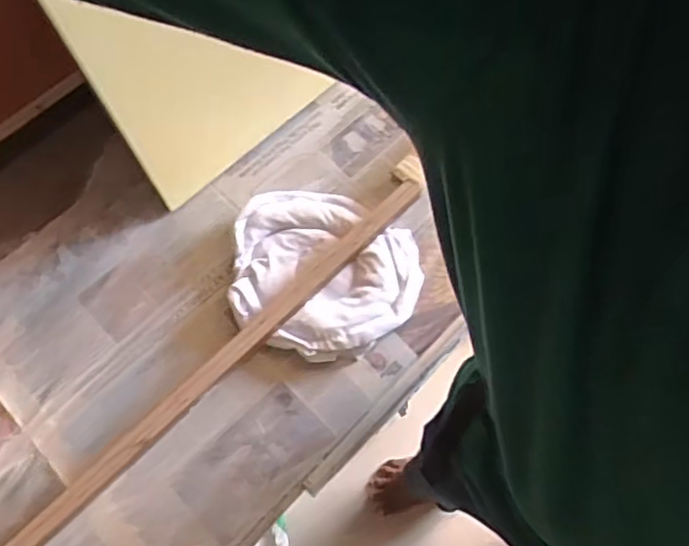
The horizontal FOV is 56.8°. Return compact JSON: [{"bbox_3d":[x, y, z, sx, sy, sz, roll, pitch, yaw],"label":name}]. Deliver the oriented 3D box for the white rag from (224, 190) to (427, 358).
[{"bbox_3d":[-0.024,0.001,0.687,0.200,0.029,0.174,22,69,6],"label":"white rag"}]

